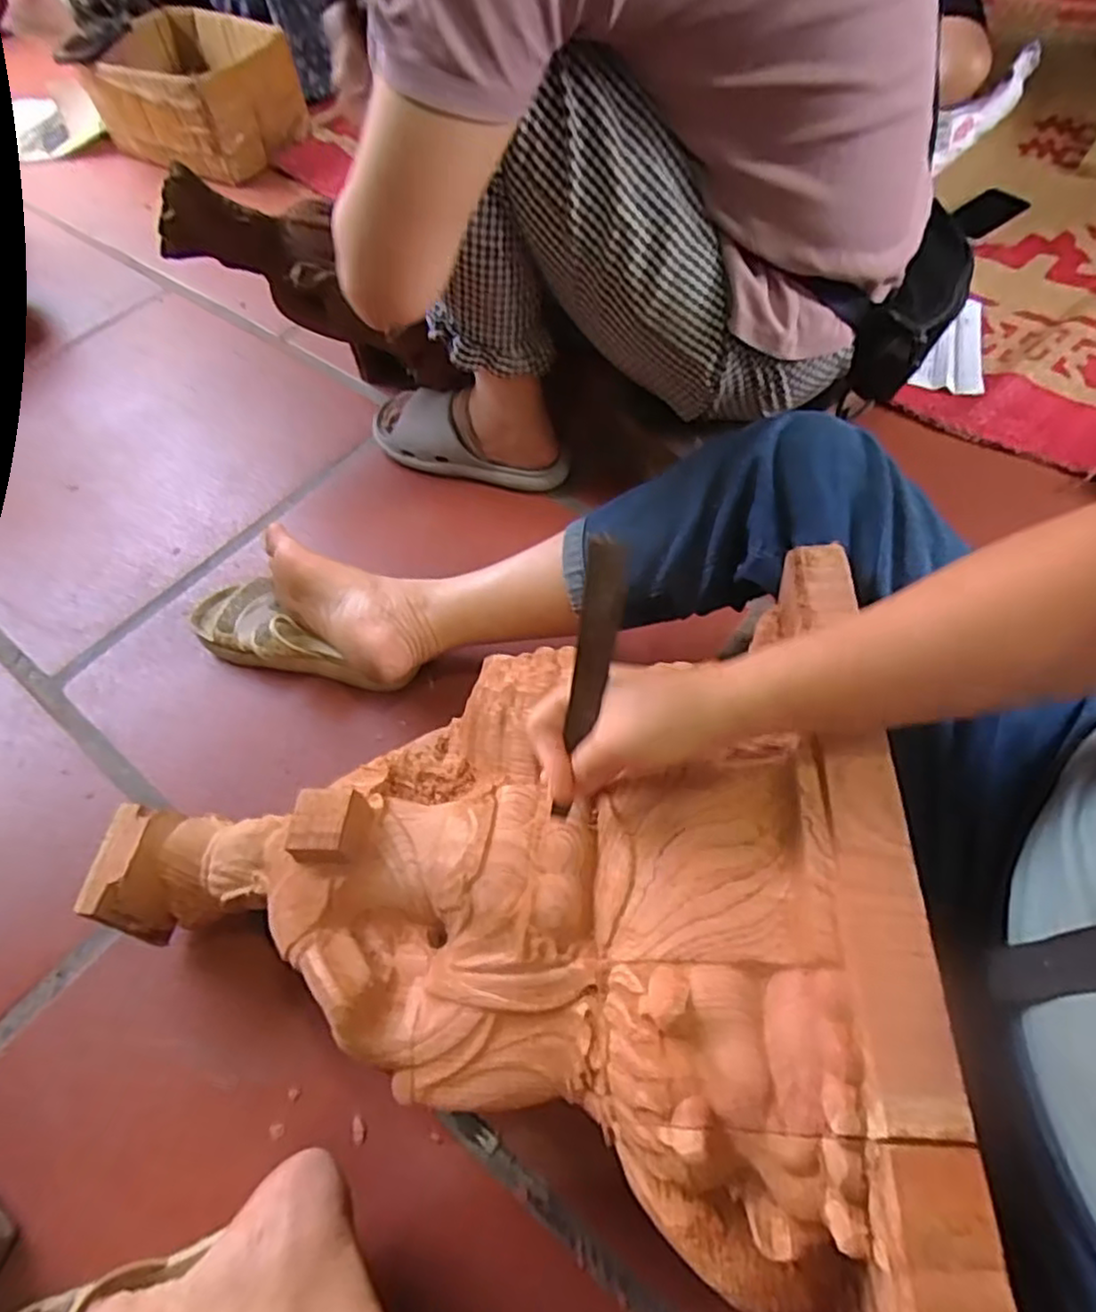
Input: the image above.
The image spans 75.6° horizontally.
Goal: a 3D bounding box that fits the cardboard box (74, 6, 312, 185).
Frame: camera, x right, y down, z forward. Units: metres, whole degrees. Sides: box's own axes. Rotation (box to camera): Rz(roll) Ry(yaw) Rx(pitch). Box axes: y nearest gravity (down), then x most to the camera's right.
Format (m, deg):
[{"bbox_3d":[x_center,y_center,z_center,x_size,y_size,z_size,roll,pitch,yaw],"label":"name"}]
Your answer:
[{"bbox_3d":[-0.623,-0.981,1.240,0.320,0.152,0.240,24,61,17],"label":"cardboard box"}]

